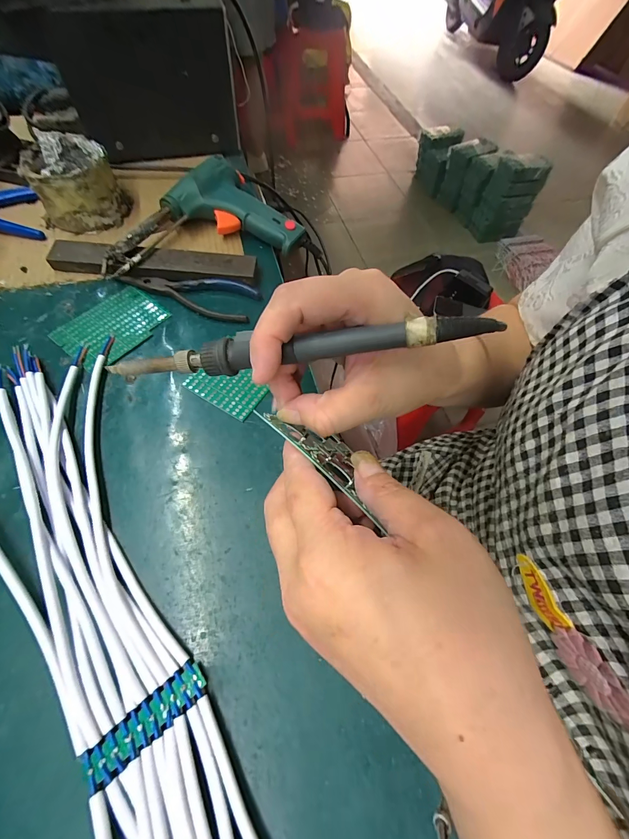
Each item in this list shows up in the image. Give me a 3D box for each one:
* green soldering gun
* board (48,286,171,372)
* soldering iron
[{"bbox_3d":[-0.126,-0.225,0.372,0.210,0.046,0.118,-15,64,-9],"label":"green soldering gun"},{"bbox_3d":[-0.197,-0.092,0.329,0.074,0.004,0.091,34,67,15],"label":"board"},{"bbox_3d":[-0.016,-0.036,0.171,0.195,0.012,0.014,-5,62,11],"label":"soldering iron"}]

